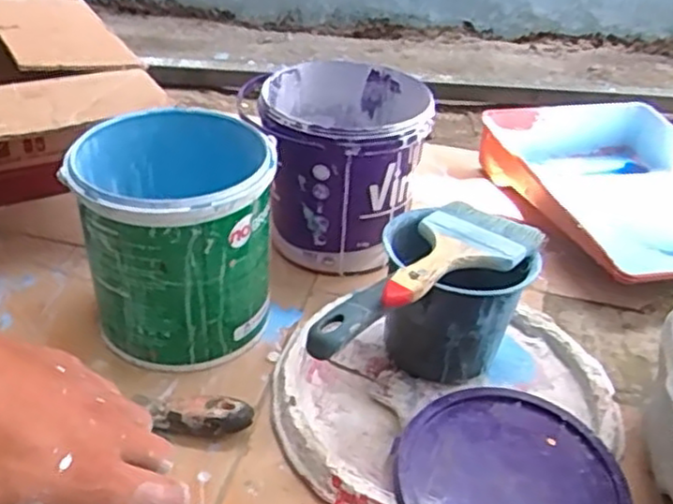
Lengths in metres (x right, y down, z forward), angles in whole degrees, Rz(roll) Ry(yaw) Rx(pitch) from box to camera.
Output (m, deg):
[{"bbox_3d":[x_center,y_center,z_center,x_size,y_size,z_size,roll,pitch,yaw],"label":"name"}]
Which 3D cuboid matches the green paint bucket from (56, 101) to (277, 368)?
[{"bbox_3d":[-0.152,-0.018,0.679,0.172,0.173,0.166,3,36,-2],"label":"green paint bucket"}]

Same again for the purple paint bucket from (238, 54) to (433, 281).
[{"bbox_3d":[0.005,-0.097,0.825,0.198,0.190,0.195,-10,39,-19],"label":"purple paint bucket"}]

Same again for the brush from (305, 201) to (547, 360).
[{"bbox_3d":[0.078,0.015,0.591,0.092,0.030,0.254,28,42,29],"label":"brush"}]

